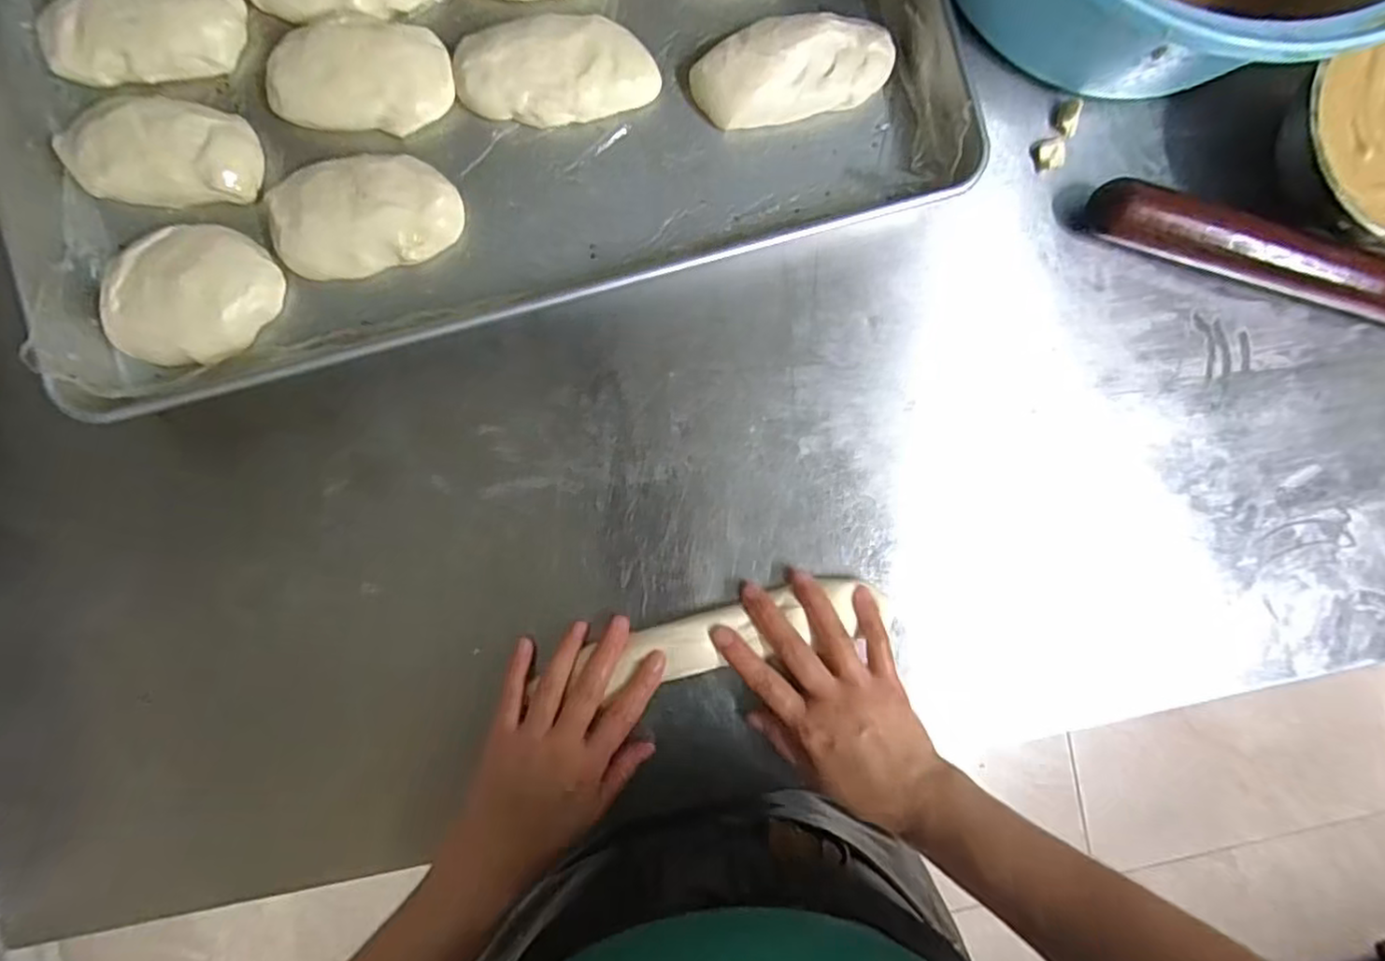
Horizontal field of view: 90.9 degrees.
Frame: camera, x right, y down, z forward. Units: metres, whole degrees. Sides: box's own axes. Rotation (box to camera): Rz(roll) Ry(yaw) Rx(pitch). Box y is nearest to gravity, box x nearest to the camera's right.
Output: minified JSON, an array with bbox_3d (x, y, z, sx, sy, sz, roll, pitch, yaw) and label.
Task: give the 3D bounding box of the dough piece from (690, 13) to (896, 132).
[{"bbox_3d":[0.071,-0.282,0.465,0.138,0.027,0.064,-11,89,-3],"label":"dough piece"}]

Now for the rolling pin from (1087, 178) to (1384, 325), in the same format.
[{"bbox_3d":[0.439,-0.153,0.486,0.319,0.044,0.040,14,88,-3],"label":"rolling pin"}]

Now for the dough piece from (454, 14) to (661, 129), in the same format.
[{"bbox_3d":[-0.091,-0.274,0.454,0.129,0.024,0.061,-9,89,-3],"label":"dough piece"}]

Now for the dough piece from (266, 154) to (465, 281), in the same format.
[{"bbox_3d":[-0.213,-0.175,0.445,0.114,0.031,0.073,-10,89,-3],"label":"dough piece"}]

